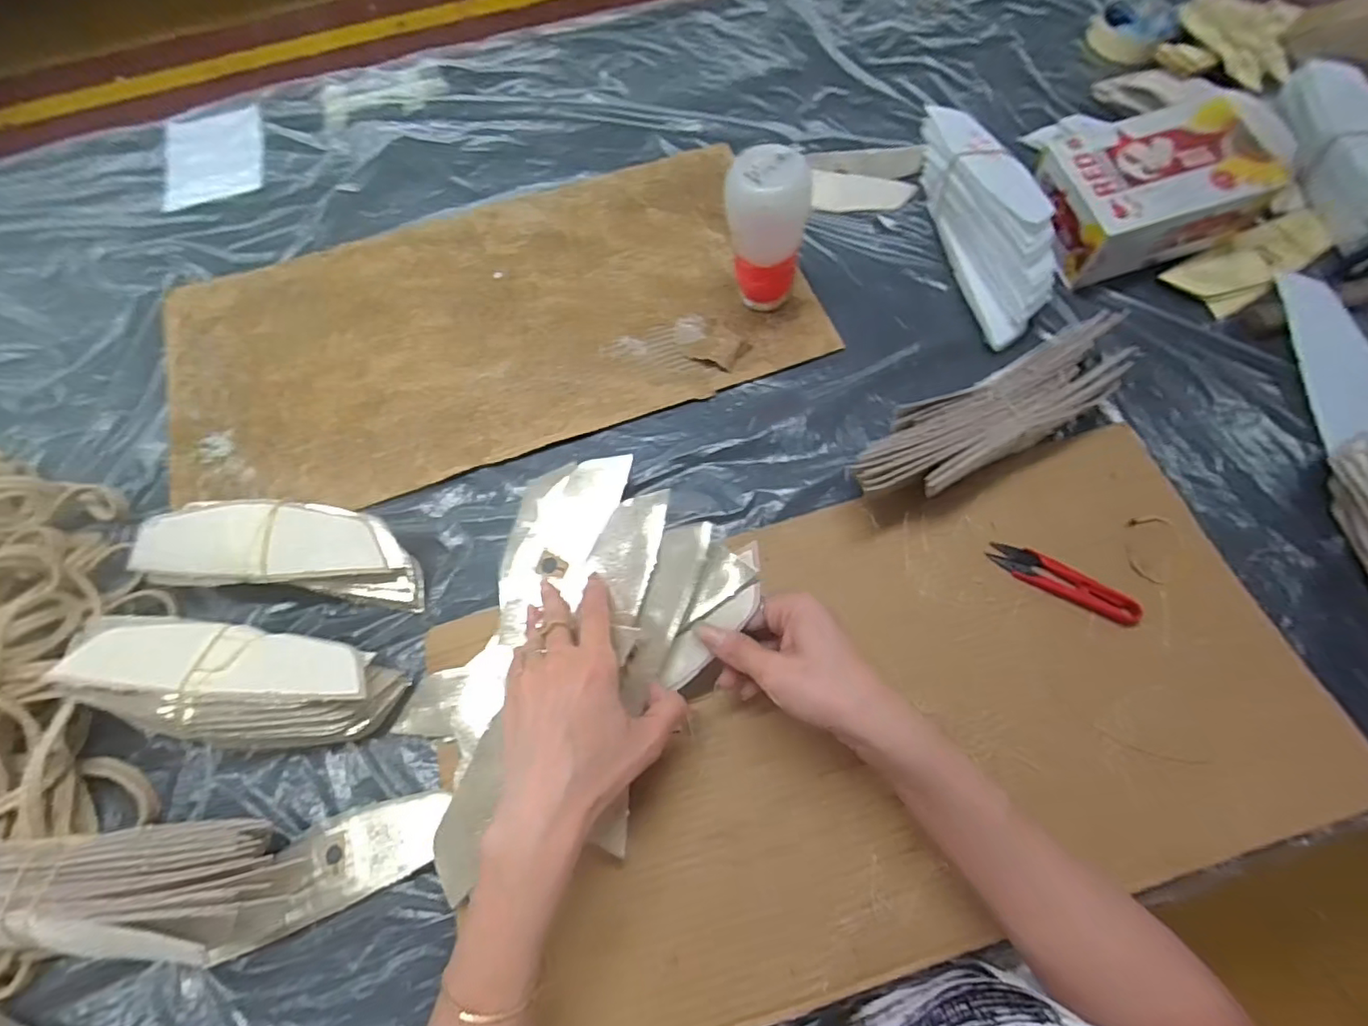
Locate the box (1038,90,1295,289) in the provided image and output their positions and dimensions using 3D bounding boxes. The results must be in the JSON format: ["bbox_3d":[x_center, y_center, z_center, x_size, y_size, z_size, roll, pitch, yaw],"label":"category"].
[{"bbox_3d":[0.415,-0.288,0.547,0.170,0.079,0.118,-13,68,-3],"label":"box"}]

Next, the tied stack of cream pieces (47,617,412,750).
[{"bbox_3d":[-0.301,0.114,0.403,0.199,0.068,0.074,8,68,5],"label":"tied stack of cream pieces"}]

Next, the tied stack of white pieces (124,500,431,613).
[{"bbox_3d":[-0.291,0.026,0.439,0.191,0.029,0.068,8,96,-6],"label":"tied stack of white pieces"}]

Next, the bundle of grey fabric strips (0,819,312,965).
[{"bbox_3d":[-0.352,0.226,0.359,0.227,0.068,0.069,-4,67,0],"label":"bundle of grey fabric strips"}]

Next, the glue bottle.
[{"bbox_3d":[0.066,-0.228,0.505,0.066,0.126,0.058,3,68,3],"label":"glue bottle"}]

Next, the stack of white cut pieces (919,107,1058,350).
[{"bbox_3d":[0.271,-0.264,0.542,0.057,0.080,0.221,-13,68,-3],"label":"stack of white cut pieces"}]

